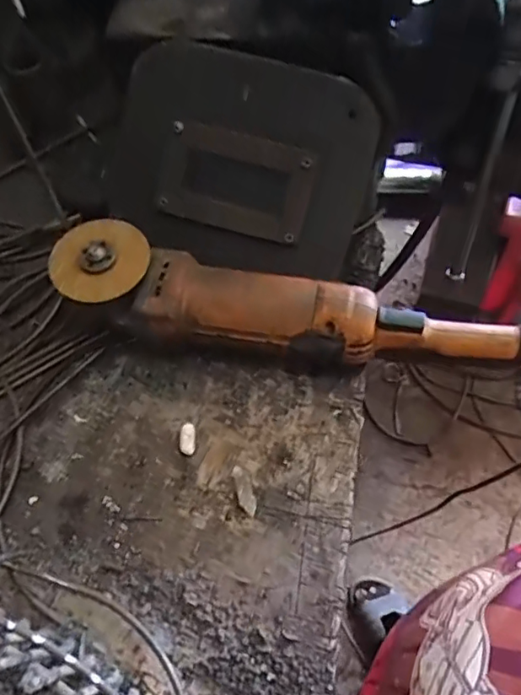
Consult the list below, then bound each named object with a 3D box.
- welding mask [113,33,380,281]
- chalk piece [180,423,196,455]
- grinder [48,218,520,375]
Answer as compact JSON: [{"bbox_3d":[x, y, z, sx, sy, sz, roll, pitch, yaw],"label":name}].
[{"bbox_3d":[-0.021,-0.158,0.478,0.222,0.039,0.168,15,106,5],"label":"welding mask"},{"bbox_3d":[-0.057,0.073,0.438,0.012,0.012,0.023,-2,65,-1],"label":"chalk piece"},{"bbox_3d":[0.026,-0.018,0.442,0.377,0.085,0.071,12,64,7],"label":"grinder"}]

